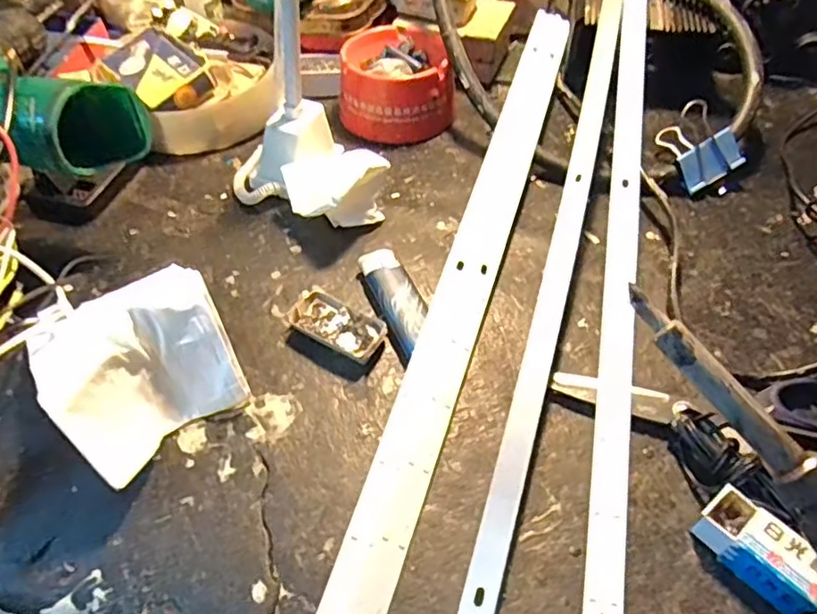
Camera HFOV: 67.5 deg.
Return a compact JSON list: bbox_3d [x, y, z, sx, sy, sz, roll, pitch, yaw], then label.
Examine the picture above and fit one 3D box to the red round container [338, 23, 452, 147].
[{"bbox_3d":[-0.010,-0.164,0.449,0.078,0.046,0.084,0,51,0],"label":"red round container"}]

